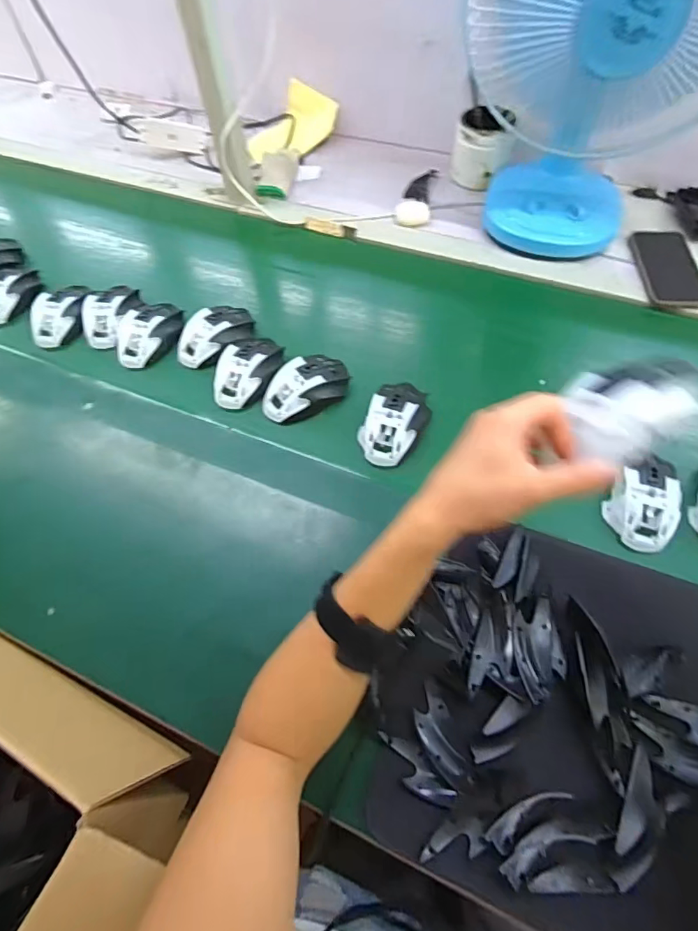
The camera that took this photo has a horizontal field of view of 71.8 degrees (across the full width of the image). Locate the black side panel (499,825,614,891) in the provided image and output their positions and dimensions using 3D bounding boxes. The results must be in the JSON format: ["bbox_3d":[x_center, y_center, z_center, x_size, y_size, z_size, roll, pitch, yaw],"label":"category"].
[{"bbox_3d":[0.154,0.287,0.363,0.087,0.010,0.023,-19,61,-8],"label":"black side panel"}]

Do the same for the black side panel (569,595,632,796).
[{"bbox_3d":[0.213,0.188,0.408,0.038,0.025,0.140,-6,59,-1],"label":"black side panel"}]

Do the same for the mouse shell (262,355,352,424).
[{"bbox_3d":[-0.055,-0.100,0.600,0.115,0.035,0.069,-36,64,-17],"label":"mouse shell"}]

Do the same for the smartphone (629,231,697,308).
[{"bbox_3d":[0.452,-0.280,0.683,0.079,0.010,0.155,4,60,5],"label":"smartphone"}]

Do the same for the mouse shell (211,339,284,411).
[{"bbox_3d":[-0.129,-0.121,0.618,0.074,0.032,0.101,9,60,8],"label":"mouse shell"}]

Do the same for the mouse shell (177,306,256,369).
[{"bbox_3d":[-0.182,-0.180,0.658,0.069,0.040,0.111,32,66,20],"label":"mouse shell"}]

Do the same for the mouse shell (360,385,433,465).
[{"bbox_3d":[0.055,-0.053,0.560,0.066,0.031,0.107,19,62,13],"label":"mouse shell"}]

